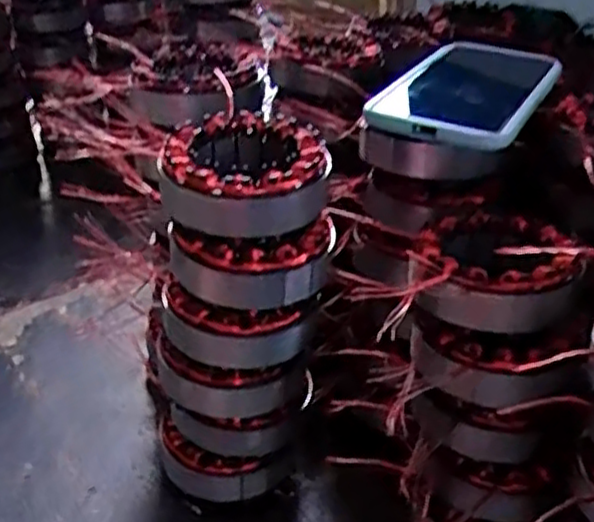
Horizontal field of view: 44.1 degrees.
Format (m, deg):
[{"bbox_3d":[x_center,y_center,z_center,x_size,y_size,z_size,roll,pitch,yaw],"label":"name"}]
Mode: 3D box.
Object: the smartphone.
[{"bbox_3d":[0.112,-0.112,0.458,0.081,0.012,0.185,14,34,22],"label":"smartphone"}]

